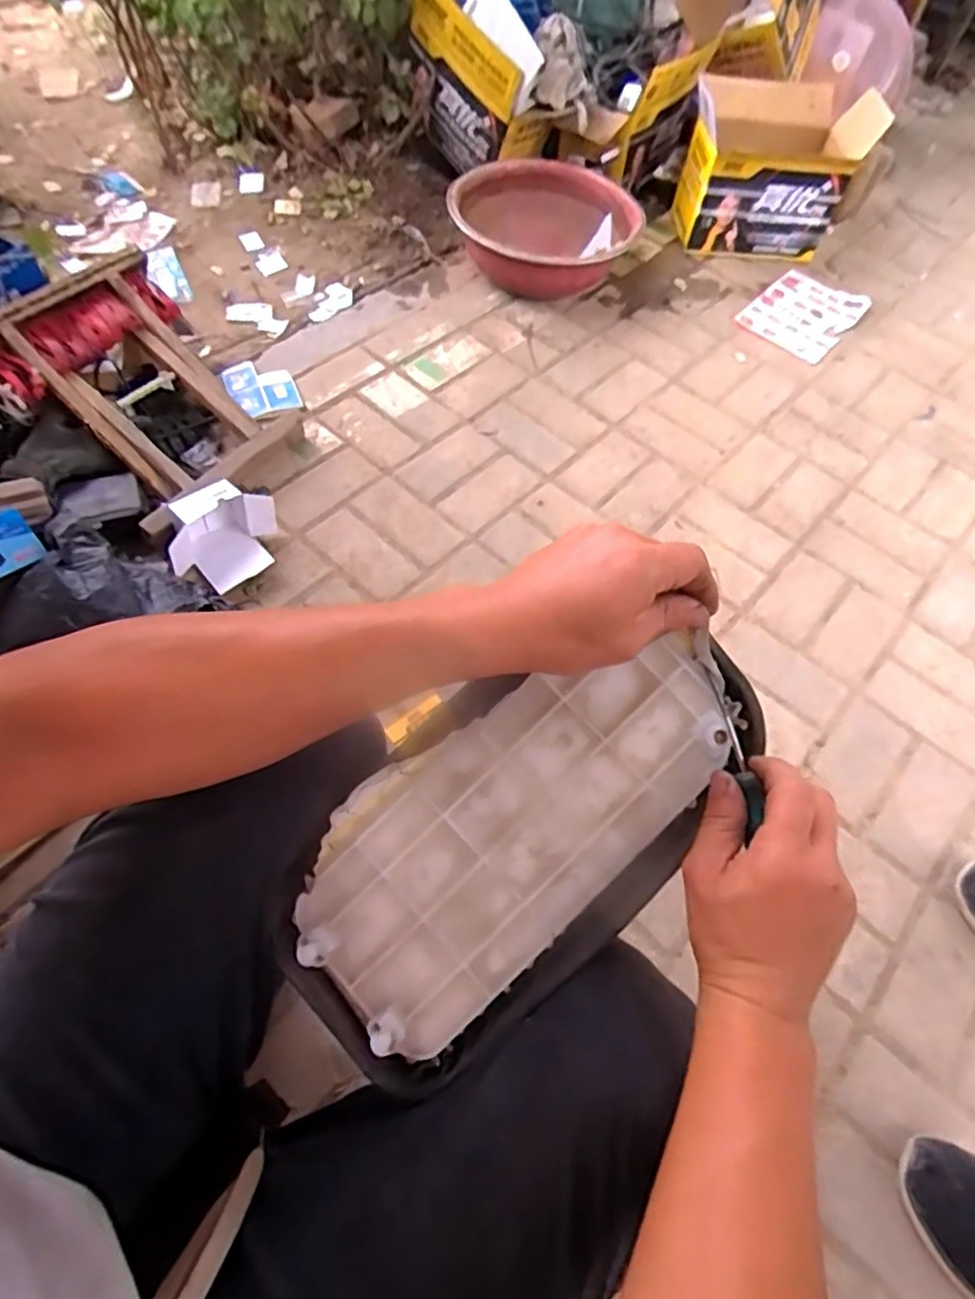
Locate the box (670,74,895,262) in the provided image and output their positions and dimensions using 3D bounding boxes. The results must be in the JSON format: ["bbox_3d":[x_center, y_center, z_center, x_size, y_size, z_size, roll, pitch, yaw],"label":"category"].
[{"bbox_3d":[0.621,-1.120,1.494,0.352,0.270,0.347,0,61,-6],"label":"box"}]

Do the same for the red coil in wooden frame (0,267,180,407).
[{"bbox_3d":[-0.616,-0.491,0.999,0.096,0.065,0.298,35,63,13],"label":"red coil in wooden frame"}]

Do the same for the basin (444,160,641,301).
[{"bbox_3d":[0.126,-0.919,1.418,0.387,0.158,0.387,2,61,-3],"label":"basin"}]

